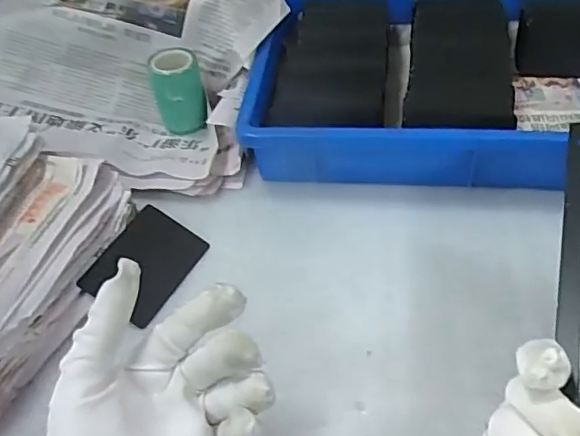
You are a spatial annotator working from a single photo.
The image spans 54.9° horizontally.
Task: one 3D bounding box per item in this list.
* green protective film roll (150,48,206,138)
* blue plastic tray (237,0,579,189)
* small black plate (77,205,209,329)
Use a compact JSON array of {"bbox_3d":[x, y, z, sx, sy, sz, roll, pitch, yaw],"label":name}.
[{"bbox_3d":[-0.099,-0.115,0.502,0.040,0.068,0.045,-15,51,-9],"label":"green protective film roll"},{"bbox_3d":[0.154,-0.130,0.508,0.364,0.062,0.245,3,51,6],"label":"blue plastic tray"},{"bbox_3d":[-0.104,0.032,0.406,0.058,0.007,0.089,29,49,6],"label":"small black plate"}]

